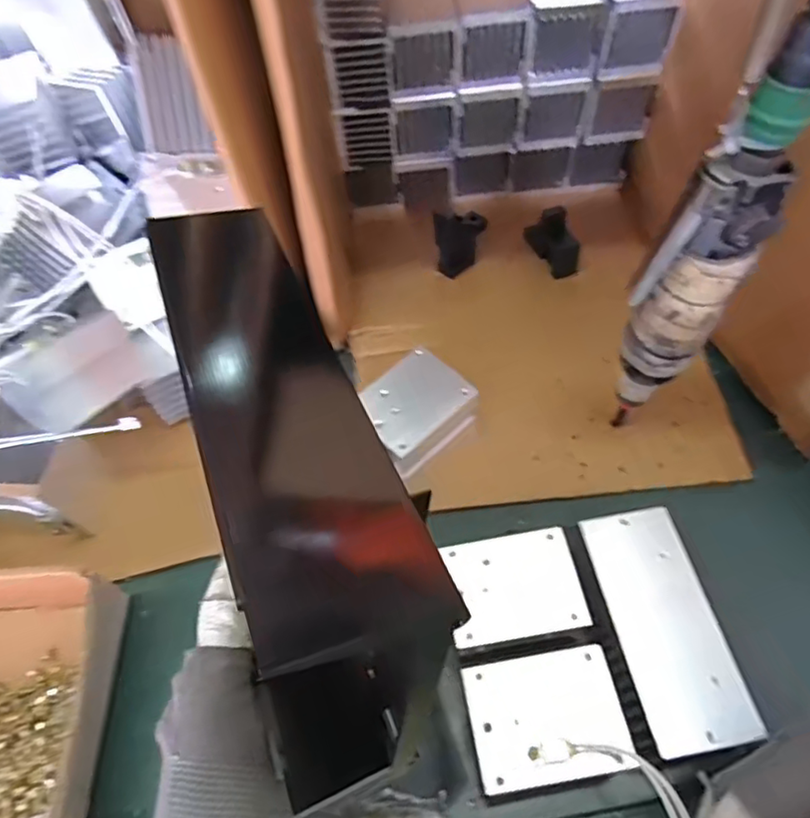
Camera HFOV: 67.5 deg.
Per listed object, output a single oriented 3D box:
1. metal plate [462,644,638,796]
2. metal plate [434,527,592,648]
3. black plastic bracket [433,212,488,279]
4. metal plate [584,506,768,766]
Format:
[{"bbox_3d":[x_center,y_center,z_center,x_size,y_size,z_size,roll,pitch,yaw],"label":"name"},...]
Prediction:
[{"bbox_3d":[0.068,0.147,0.291,0.071,0.004,0.054,-10,56,-2],"label":"metal plate"},{"bbox_3d":[0.059,0.095,0.328,0.069,0.004,0.056,-9,56,-2],"label":"metal plate"},{"bbox_3d":[0.047,-0.147,0.524,0.049,0.051,0.023,-38,61,-19],"label":"black plastic bracket"},{"bbox_3d":[0.133,0.107,0.310,0.052,0.004,0.117,-10,56,-2],"label":"metal plate"}]

